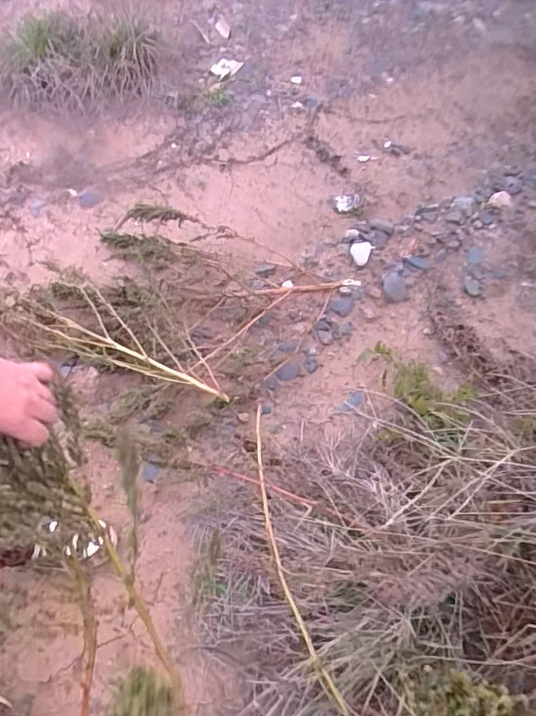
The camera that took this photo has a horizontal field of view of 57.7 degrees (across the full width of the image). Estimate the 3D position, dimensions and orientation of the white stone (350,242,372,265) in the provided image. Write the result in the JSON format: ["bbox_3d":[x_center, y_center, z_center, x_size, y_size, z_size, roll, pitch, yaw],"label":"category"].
[{"bbox_3d":[0.227,-0.259,1.203,0.049,0.023,0.069,15,58,15],"label":"white stone"}]

